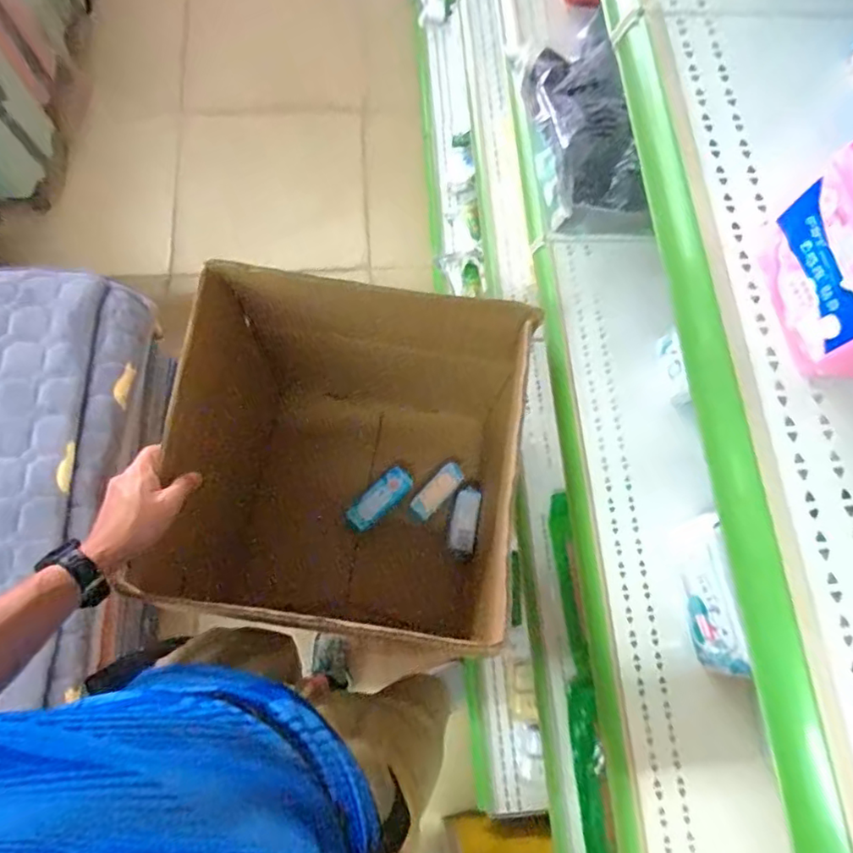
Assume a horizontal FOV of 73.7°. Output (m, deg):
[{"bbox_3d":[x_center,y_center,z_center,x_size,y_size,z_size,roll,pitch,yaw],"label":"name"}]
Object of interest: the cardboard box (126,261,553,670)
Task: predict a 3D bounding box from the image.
[{"bbox_3d":[-0.076,0.076,0.852,0.381,0.473,0.403,9,73,1],"label":"cardboard box"}]

